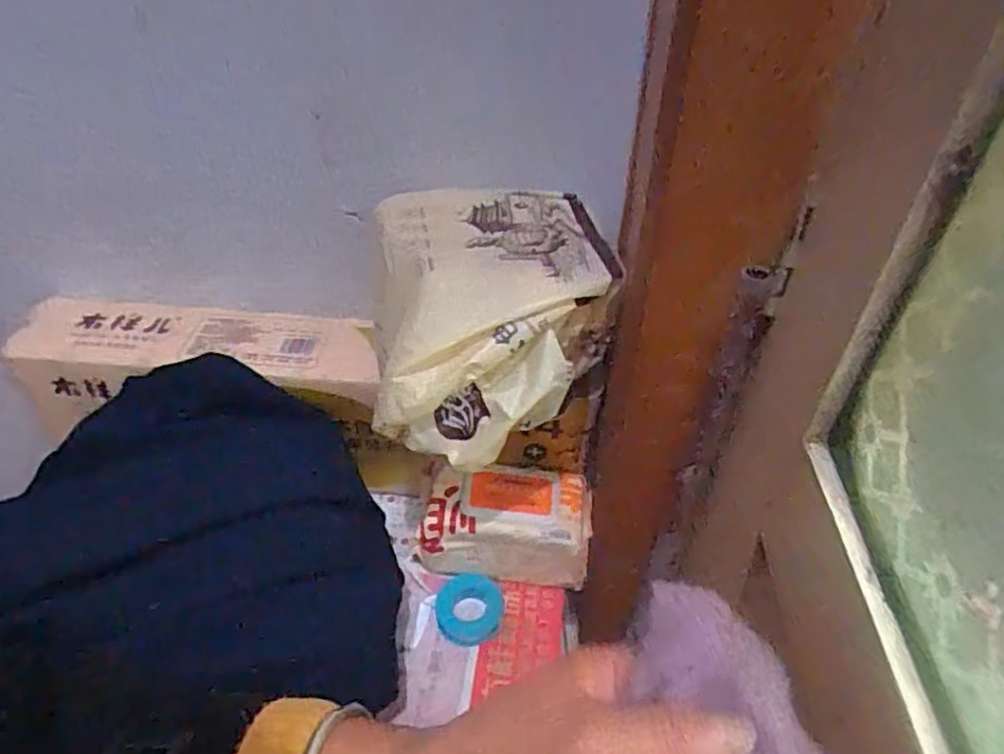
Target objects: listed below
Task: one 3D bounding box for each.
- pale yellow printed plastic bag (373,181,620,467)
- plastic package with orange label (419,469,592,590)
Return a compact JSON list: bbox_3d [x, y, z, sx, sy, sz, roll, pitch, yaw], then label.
[{"bbox_3d":[-0.009,-0.051,0.552,0.185,0.119,0.210,-3,43,-3],"label":"pale yellow printed plastic bag"},{"bbox_3d":[0.007,0.143,0.670,0.163,0.076,0.097,6,44,7],"label":"plastic package with orange label"}]

